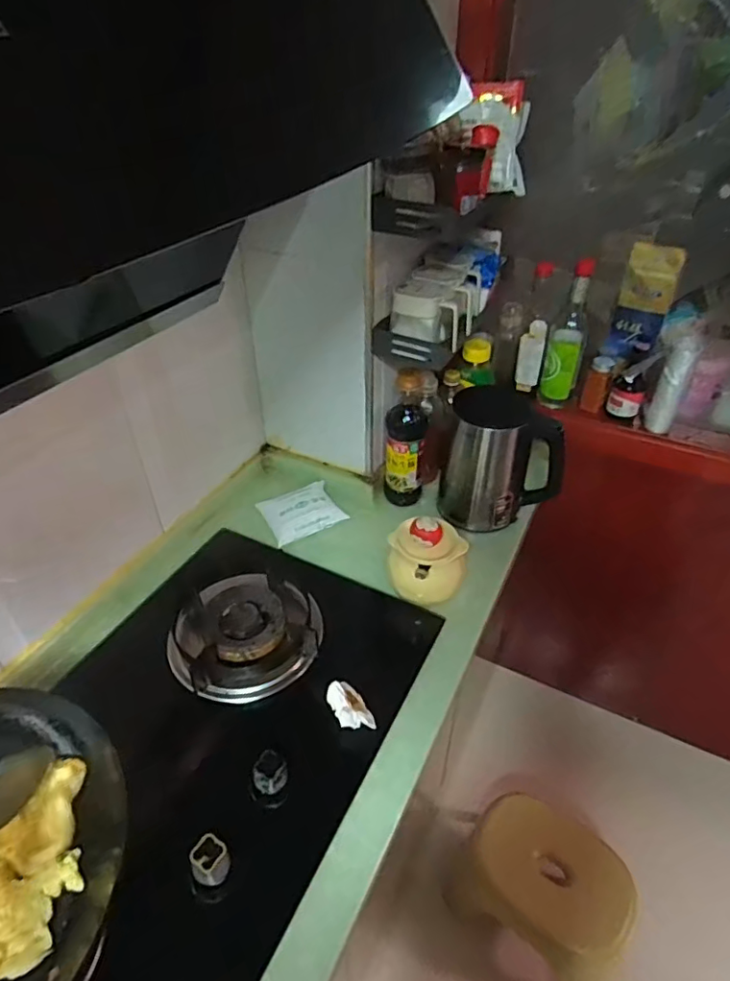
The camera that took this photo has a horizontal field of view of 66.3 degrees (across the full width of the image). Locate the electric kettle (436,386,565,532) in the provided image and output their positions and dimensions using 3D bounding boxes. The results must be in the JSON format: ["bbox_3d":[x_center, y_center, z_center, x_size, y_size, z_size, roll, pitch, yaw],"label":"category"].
[{"bbox_3d":[0.242,-0.067,0.992,0.199,0.251,0.130,8,41,9],"label":"electric kettle"}]

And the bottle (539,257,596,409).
[{"bbox_3d":[0.392,-0.290,1.081,0.063,0.307,0.060,15,42,16],"label":"bottle"}]

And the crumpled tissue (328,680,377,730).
[{"bbox_3d":[-0.020,0.280,0.725,0.046,0.028,0.063,-15,43,-18],"label":"crumpled tissue"}]

